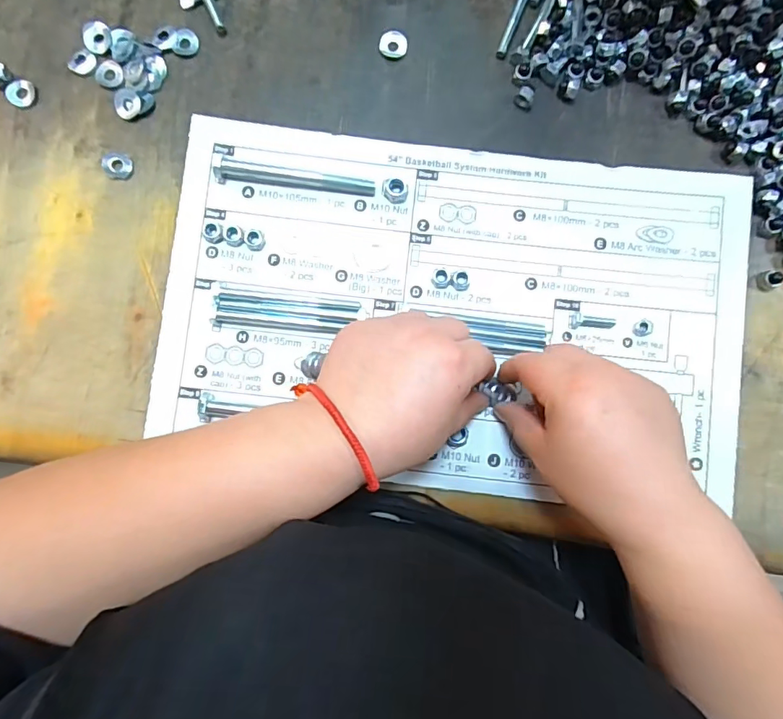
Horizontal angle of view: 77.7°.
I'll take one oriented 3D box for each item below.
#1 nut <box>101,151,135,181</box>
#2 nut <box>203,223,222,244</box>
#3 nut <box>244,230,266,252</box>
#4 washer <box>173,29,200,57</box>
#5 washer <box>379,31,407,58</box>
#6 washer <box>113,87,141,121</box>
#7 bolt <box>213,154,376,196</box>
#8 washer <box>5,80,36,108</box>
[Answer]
[{"bbox_3d":[-0.197,-0.140,0.350,0.022,0.005,0.020,0,86,-1],"label":"nut"},{"bbox_3d":[-0.125,-0.088,0.338,0.013,0.006,0.012,0,86,-1],"label":"nut"},{"bbox_3d":[-0.096,-0.083,0.339,0.014,0.007,0.014,0,86,-1],"label":"nut"},{"bbox_3d":[-0.150,-0.232,0.355,0.017,0.004,0.020,17,86,0],"label":"washer"},{"bbox_3d":[0.001,-0.231,0.357,0.020,0.005,0.018,7,86,-1],"label":"washer"},{"bbox_3d":[-0.191,-0.184,0.351,0.020,0.005,0.020,0,86,-1],"label":"washer"},{"bbox_3d":[-0.068,-0.128,0.343,0.111,0.011,0.016,7,86,-1],"label":"bolt"},{"bbox_3d":[-0.269,-0.194,0.352,0.018,0.004,0.019,0,86,-1],"label":"washer"}]

